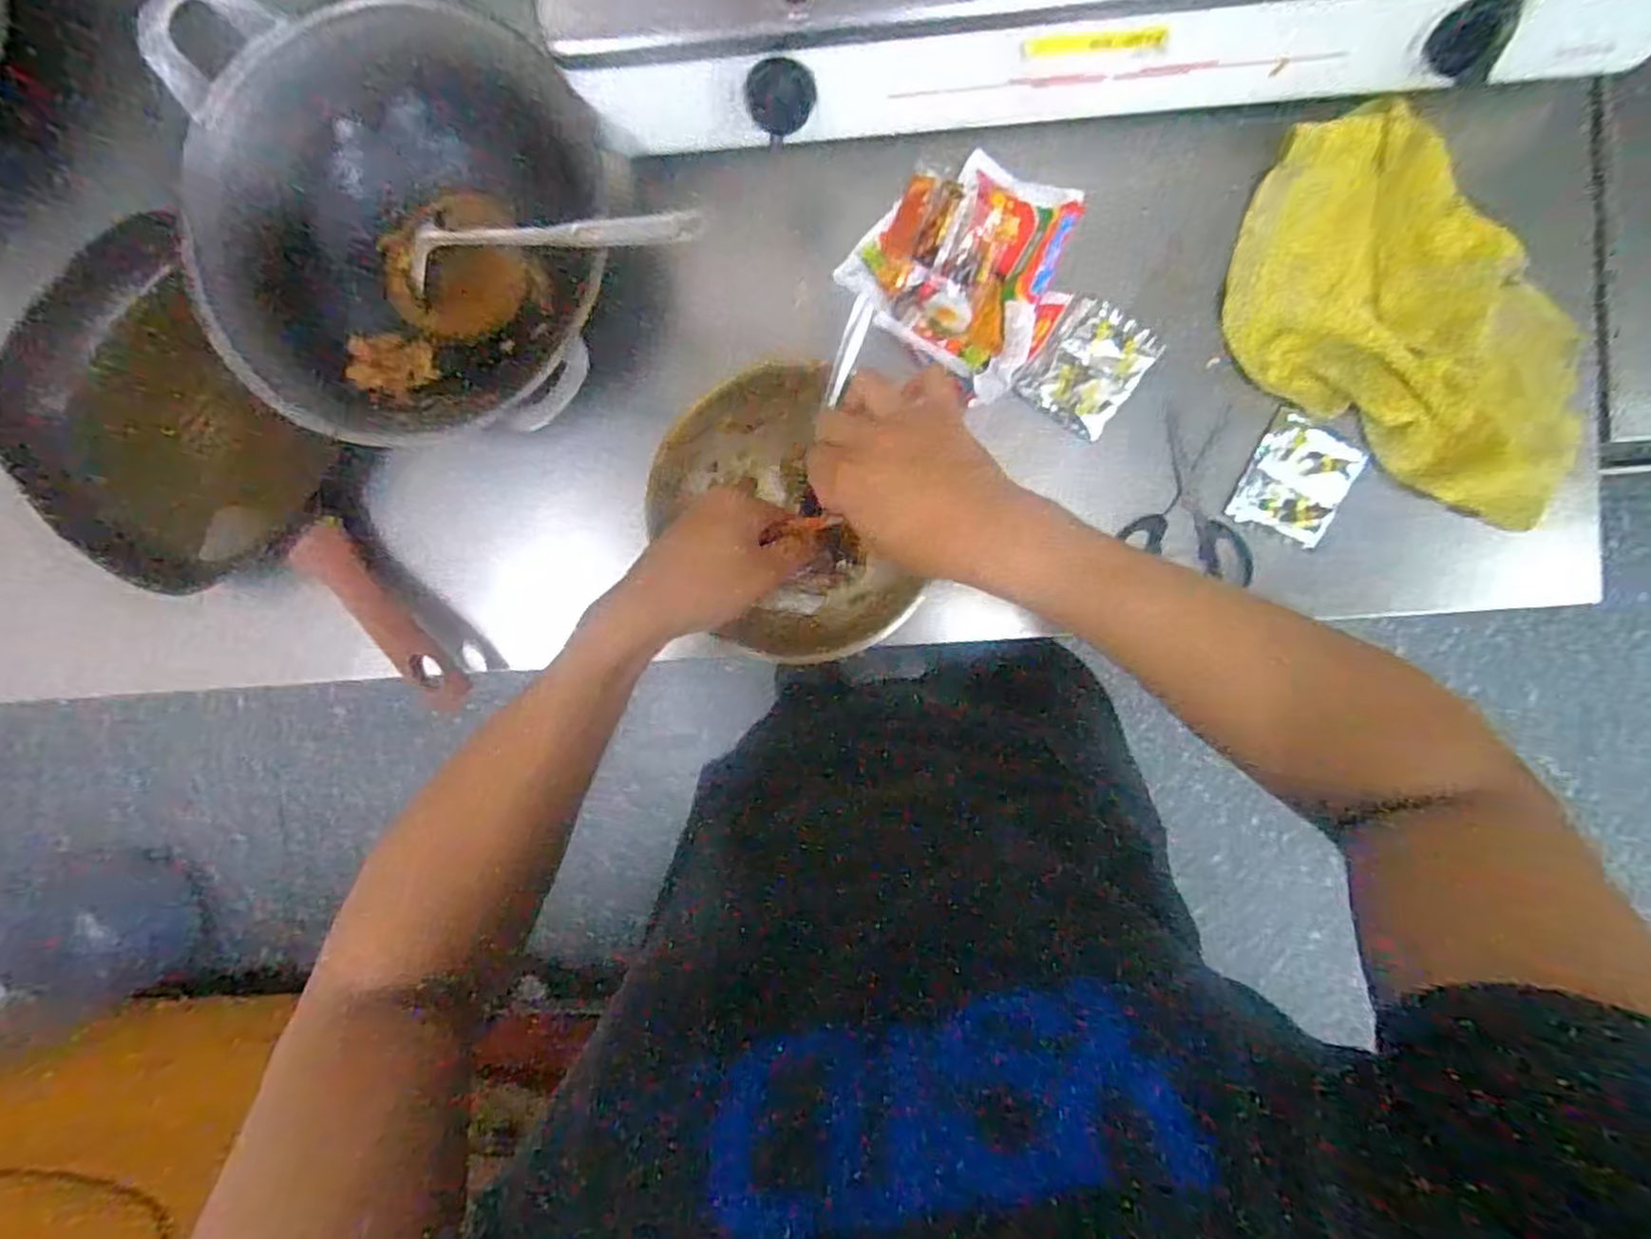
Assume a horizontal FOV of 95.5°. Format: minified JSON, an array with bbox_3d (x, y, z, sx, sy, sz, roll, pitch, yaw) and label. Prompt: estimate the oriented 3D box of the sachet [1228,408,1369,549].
[{"bbox_3d":[0.332,-0.098,0.527,0.064,0.015,0.076,26,94,2],"label":"sachet"}]

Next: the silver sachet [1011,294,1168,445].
[{"bbox_3d":[0.190,-0.182,0.539,0.073,0.013,0.088,34,94,1],"label":"silver sachet"}]

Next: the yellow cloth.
[{"bbox_3d":[0.412,-0.201,0.513,0.292,0.027,0.178,38,94,1],"label":"yellow cloth"}]

